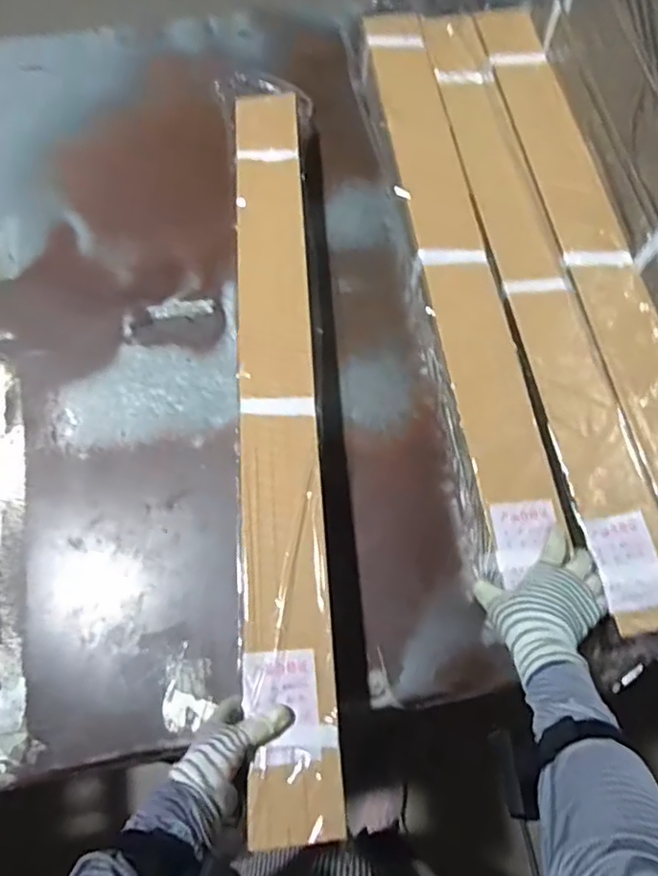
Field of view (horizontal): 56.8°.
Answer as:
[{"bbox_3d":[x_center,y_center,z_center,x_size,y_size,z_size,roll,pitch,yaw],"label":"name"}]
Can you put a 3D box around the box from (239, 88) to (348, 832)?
[{"bbox_3d":[-0.062,-0.046,0.765,0.101,0.081,0.940,-3,66,-1],"label":"box"}]

